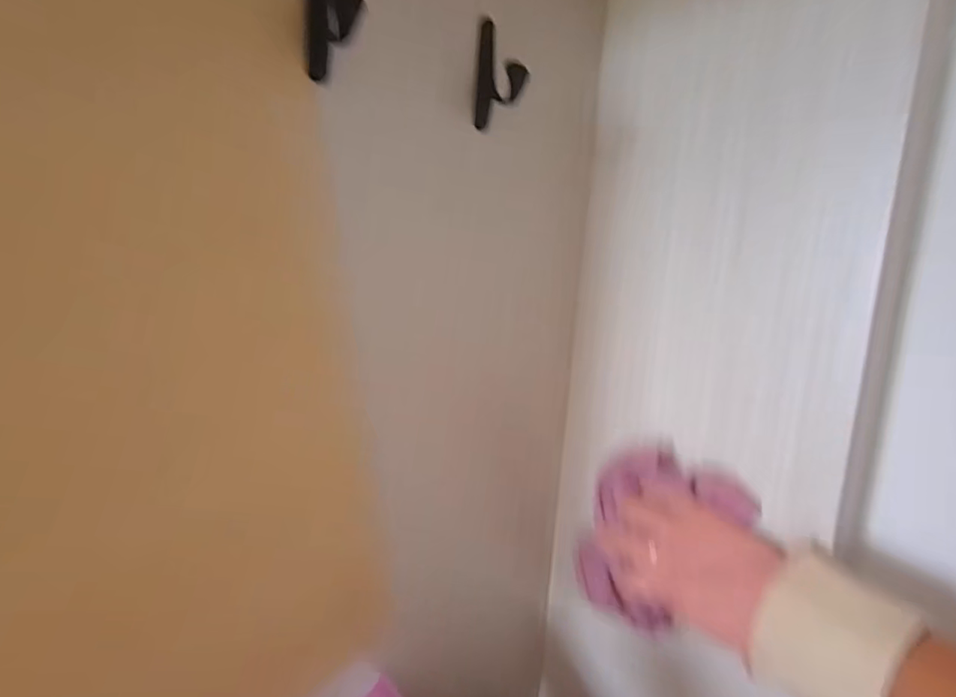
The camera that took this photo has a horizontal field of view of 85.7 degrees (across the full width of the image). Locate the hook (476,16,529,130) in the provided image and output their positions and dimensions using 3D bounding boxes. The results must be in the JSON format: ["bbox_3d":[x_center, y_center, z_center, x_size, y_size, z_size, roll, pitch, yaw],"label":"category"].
[{"bbox_3d":[0.018,-0.219,0.403,0.012,0.078,0.046,-3,11,-43],"label":"hook"}]

